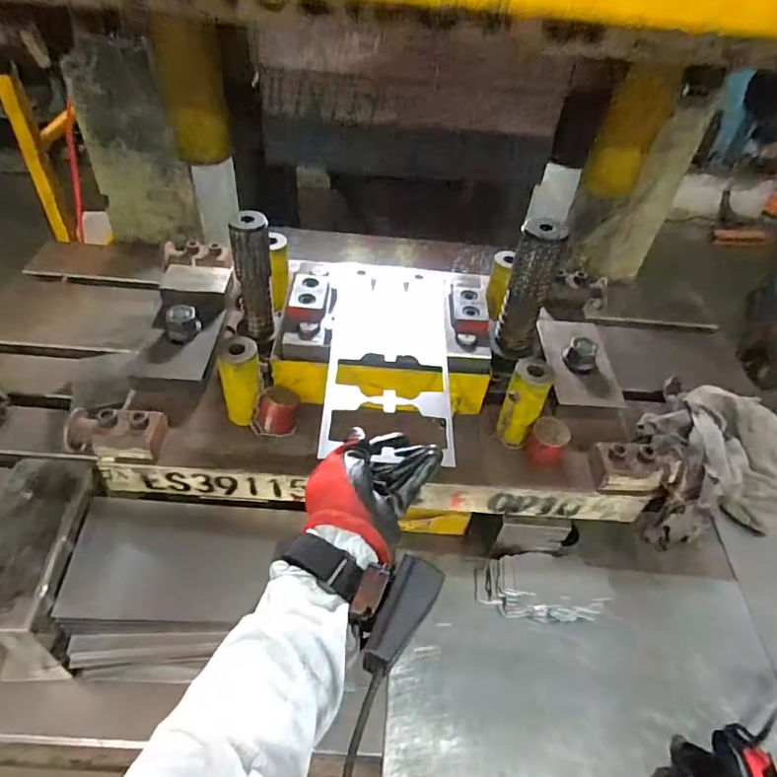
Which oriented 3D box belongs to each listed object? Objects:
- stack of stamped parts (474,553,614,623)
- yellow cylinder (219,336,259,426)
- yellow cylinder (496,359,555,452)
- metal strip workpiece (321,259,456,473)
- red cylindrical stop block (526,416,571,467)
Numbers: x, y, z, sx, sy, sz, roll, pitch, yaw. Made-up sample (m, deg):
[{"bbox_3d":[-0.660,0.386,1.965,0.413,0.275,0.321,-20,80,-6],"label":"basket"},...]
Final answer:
[{"bbox_3d":[0.172,0.224,0.616,0.145,0.031,0.072,4,45,-2],"label":"stack of stamped parts"},{"bbox_3d":[-0.152,-0.008,0.570,0.037,0.085,0.039,-8,47,-14],"label":"yellow cylinder"},{"bbox_3d":[0.142,0.017,0.580,0.038,0.097,0.035,22,47,15],"label":"yellow cylinder"},{"bbox_3d":[0.000,-0.045,0.583,0.124,0.008,0.287,4,46,-2],"label":"metal strip workpiece"},{"bbox_3d":[0.165,0.058,0.571,0.036,0.045,0.036,3,45,-3],"label":"red cylindrical stop block"}]

